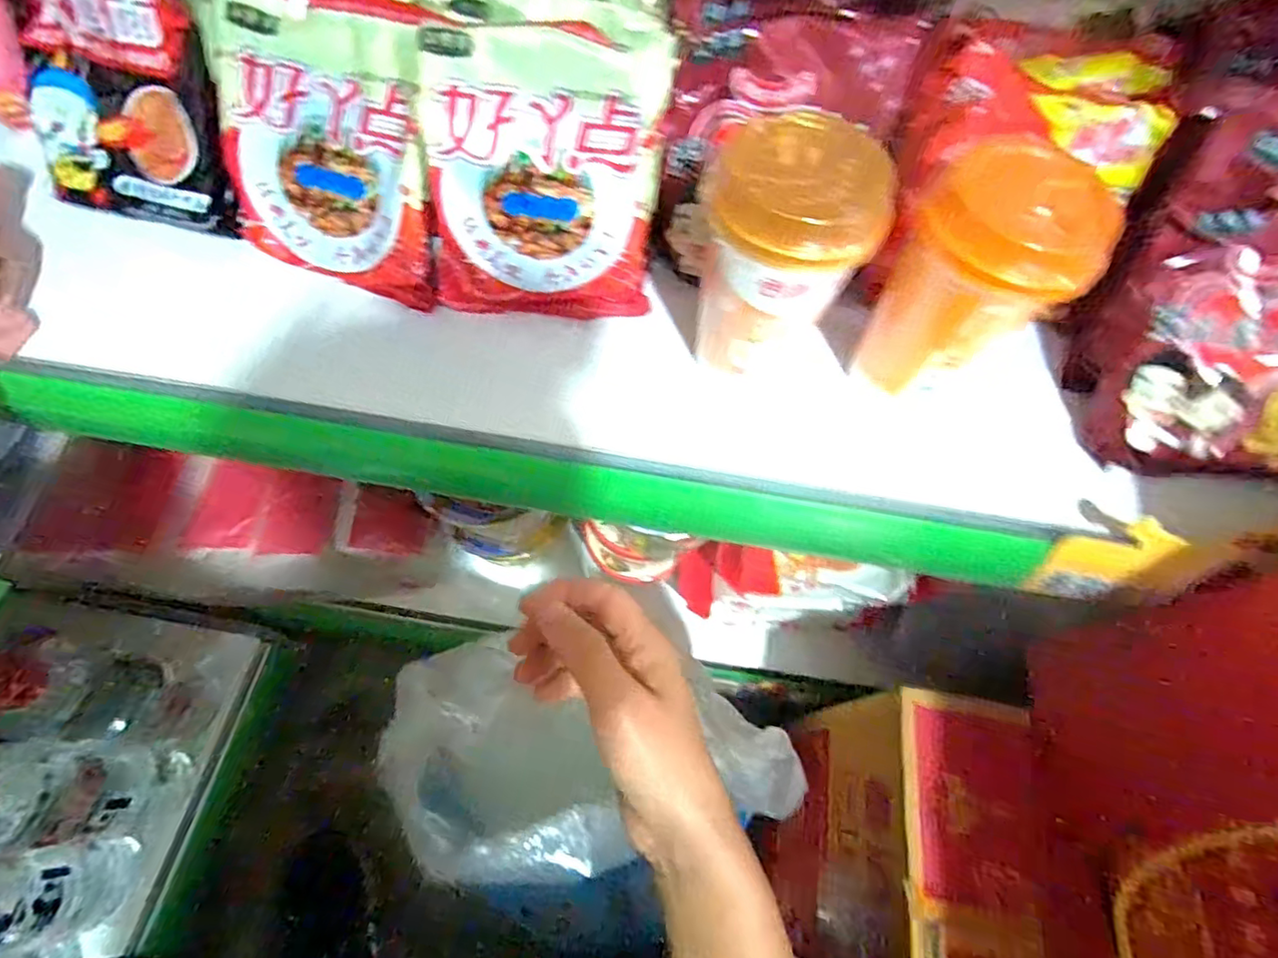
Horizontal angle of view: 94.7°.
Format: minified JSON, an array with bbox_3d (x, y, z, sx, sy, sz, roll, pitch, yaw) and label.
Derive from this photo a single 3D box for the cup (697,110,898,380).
[{"bbox_3d":[0.073,-0.110,0.297,0.071,0.113,0.070,1,65,-3],"label":"cup"}]

